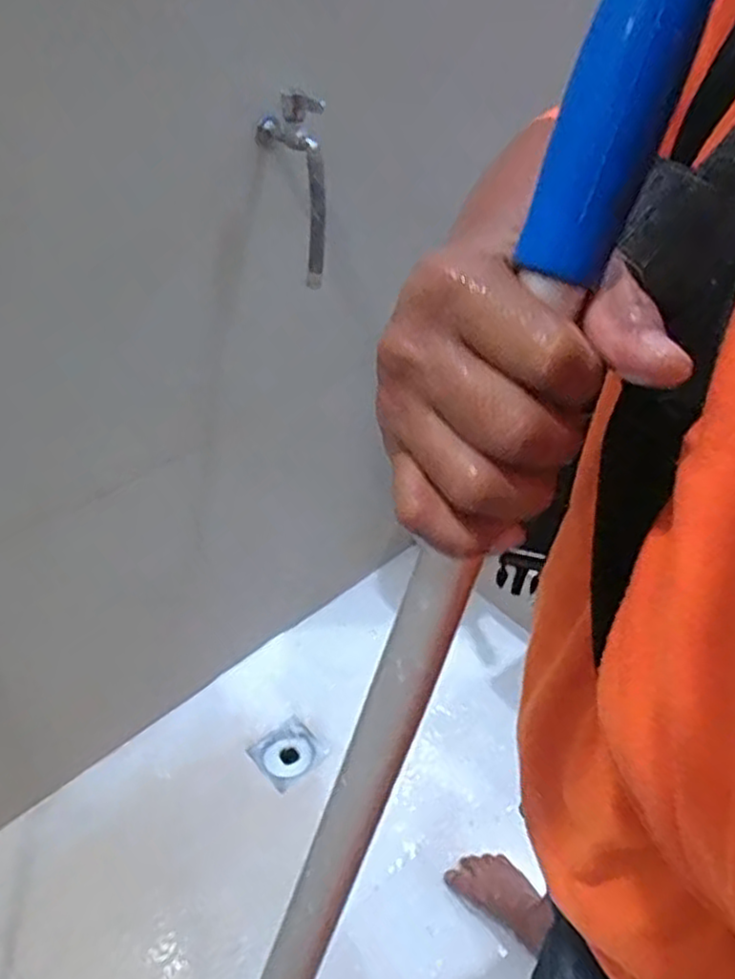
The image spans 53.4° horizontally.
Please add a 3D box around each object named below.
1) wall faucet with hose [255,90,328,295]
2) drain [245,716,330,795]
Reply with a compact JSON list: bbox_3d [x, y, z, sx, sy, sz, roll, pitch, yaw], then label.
[{"bbox_3d":[-0.089,-0.393,0.980,0.072,0.238,0.104,-14,18,-13],"label":"wall faucet with hose"},{"bbox_3d":[-0.153,0.509,1.412,0.120,0.024,0.109,-34,52,-29],"label":"drain"}]

